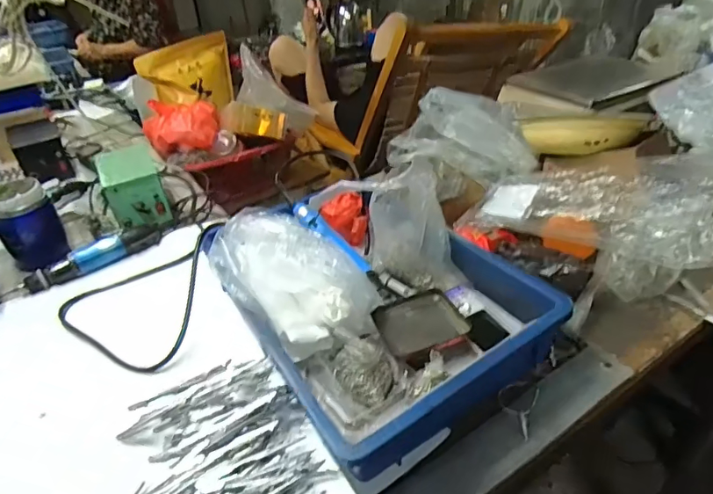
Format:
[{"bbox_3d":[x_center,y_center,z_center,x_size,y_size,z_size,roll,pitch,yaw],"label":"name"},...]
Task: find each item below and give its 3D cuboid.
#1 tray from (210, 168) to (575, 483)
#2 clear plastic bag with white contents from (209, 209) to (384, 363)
[{"bbox_3d":[0.008,0.030,0.576,0.256,0.143,0.366,-25,39,-27],"label":"tray"},{"bbox_3d":[-0.072,0.042,0.581,0.196,0.121,0.125,25,44,36],"label":"clear plastic bag with white contents"}]

